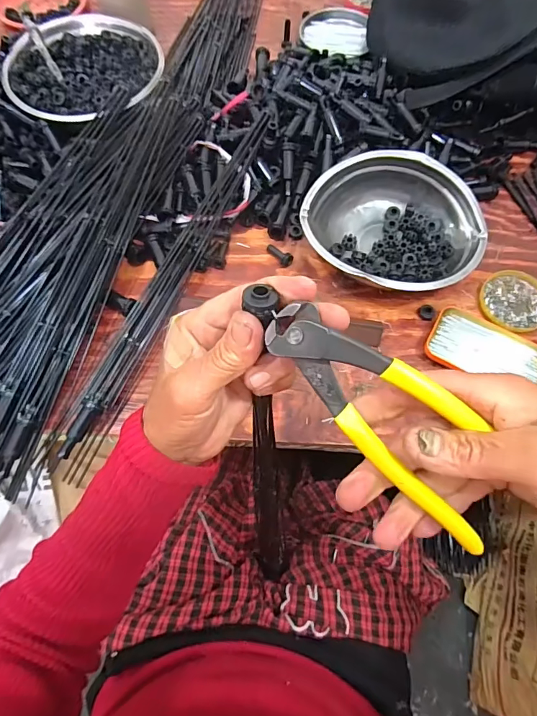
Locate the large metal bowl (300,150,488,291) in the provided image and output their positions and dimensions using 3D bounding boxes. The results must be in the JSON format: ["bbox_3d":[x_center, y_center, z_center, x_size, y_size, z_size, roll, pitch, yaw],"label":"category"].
[{"bbox_3d":[0.152,-0.162,0.528,0.218,0.069,0.180,4,67,0],"label":"large metal bowl"}]

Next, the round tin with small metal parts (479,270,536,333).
[{"bbox_3d":[0.307,-0.072,0.529,0.078,0.011,0.081,0,67,-1],"label":"round tin with small metal parts"}]

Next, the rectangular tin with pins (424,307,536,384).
[{"bbox_3d":[0.261,-0.006,0.497,0.142,0.015,0.081,26,69,9],"label":"rectangular tin with pins"}]

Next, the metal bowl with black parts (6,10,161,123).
[{"bbox_3d":[-0.262,-0.409,0.631,0.213,0.075,0.206,0,67,-1],"label":"metal bowl with black parts"}]

